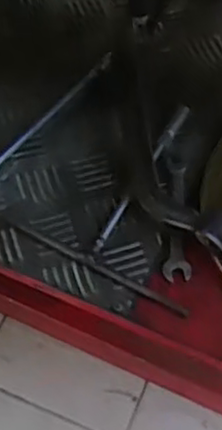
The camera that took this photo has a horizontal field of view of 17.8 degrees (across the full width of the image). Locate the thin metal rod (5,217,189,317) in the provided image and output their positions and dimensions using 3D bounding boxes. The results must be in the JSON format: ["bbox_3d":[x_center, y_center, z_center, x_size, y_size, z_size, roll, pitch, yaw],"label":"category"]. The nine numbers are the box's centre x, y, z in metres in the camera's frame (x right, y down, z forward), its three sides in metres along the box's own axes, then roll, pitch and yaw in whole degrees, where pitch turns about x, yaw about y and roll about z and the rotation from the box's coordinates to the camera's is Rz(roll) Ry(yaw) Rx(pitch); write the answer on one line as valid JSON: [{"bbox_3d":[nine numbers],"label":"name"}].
[{"bbox_3d":[-0.014,0.040,0.564,0.167,0.007,0.008,26,62,17],"label":"thin metal rod"}]

